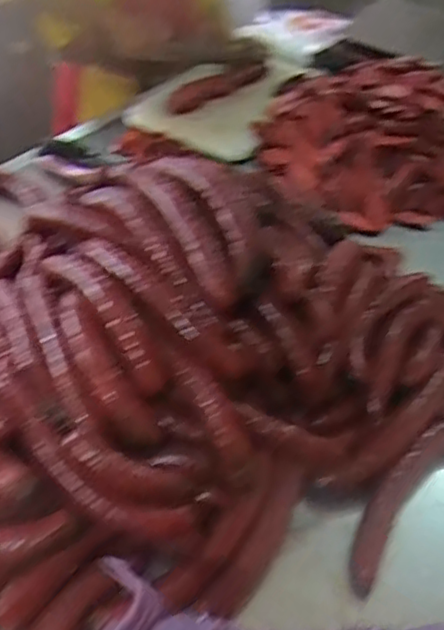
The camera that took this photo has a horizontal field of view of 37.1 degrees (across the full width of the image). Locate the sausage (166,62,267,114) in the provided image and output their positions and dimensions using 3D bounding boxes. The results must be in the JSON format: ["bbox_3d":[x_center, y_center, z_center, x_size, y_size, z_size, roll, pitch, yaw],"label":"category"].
[{"bbox_3d":[-0.021,-0.505,1.469,0.205,0.055,0.046,-18,42,13],"label":"sausage"}]

